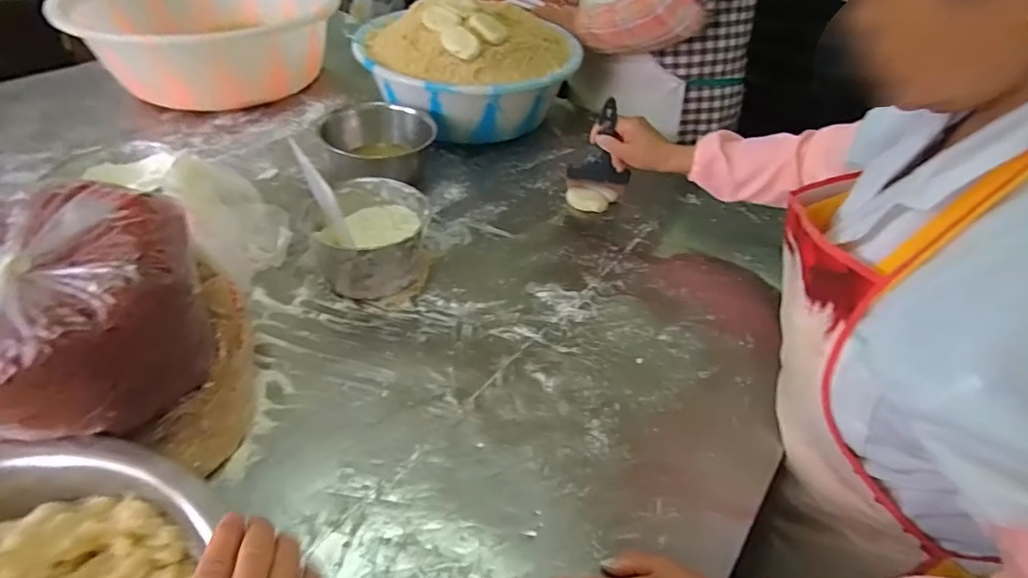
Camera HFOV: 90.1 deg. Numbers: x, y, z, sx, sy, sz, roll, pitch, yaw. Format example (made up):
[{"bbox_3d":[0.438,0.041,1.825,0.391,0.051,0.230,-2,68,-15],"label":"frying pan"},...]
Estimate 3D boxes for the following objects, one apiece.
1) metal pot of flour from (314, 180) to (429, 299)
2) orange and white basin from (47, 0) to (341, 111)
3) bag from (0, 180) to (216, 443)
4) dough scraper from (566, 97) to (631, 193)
[{"bbox_3d":[-0.181,-0.066,0.668,0.127,0.105,0.148,0,44,-6],"label":"metal pot of flour"},{"bbox_3d":[-0.588,-0.505,1.007,0.436,0.152,0.429,-21,48,-22],"label":"orange and white basin"},{"bbox_3d":[-0.363,0.015,0.415,0.186,0.126,0.188,-8,46,-13],"label":"bag"},{"bbox_3d":[0.134,-0.207,0.786,0.095,0.171,0.032,14,45,8],"label":"dough scraper"}]

